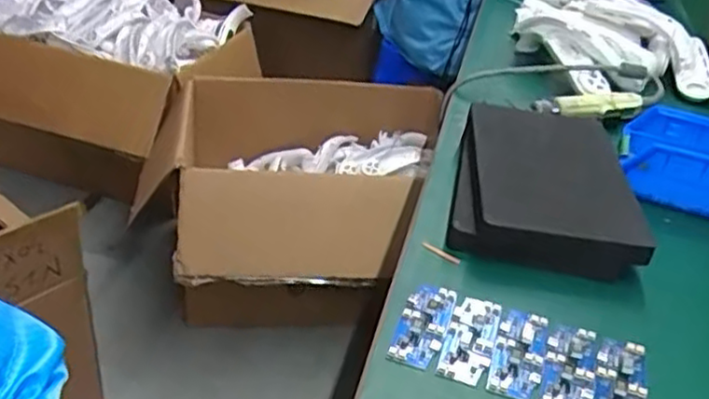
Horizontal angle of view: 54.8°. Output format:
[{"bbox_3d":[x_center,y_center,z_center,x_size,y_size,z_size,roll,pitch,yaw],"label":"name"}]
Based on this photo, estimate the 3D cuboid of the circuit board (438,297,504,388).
[{"bbox_3d":[0.091,0.108,0.531,0.036,0.005,0.088,15,34,12],"label":"circuit board"}]

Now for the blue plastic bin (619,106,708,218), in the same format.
[{"bbox_3d":[0.366,-0.042,0.750,0.139,0.073,0.118,16,35,14],"label":"blue plastic bin"}]

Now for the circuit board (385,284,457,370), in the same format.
[{"bbox_3d":[0.055,0.097,0.541,0.036,0.006,0.090,16,35,13],"label":"circuit board"}]

